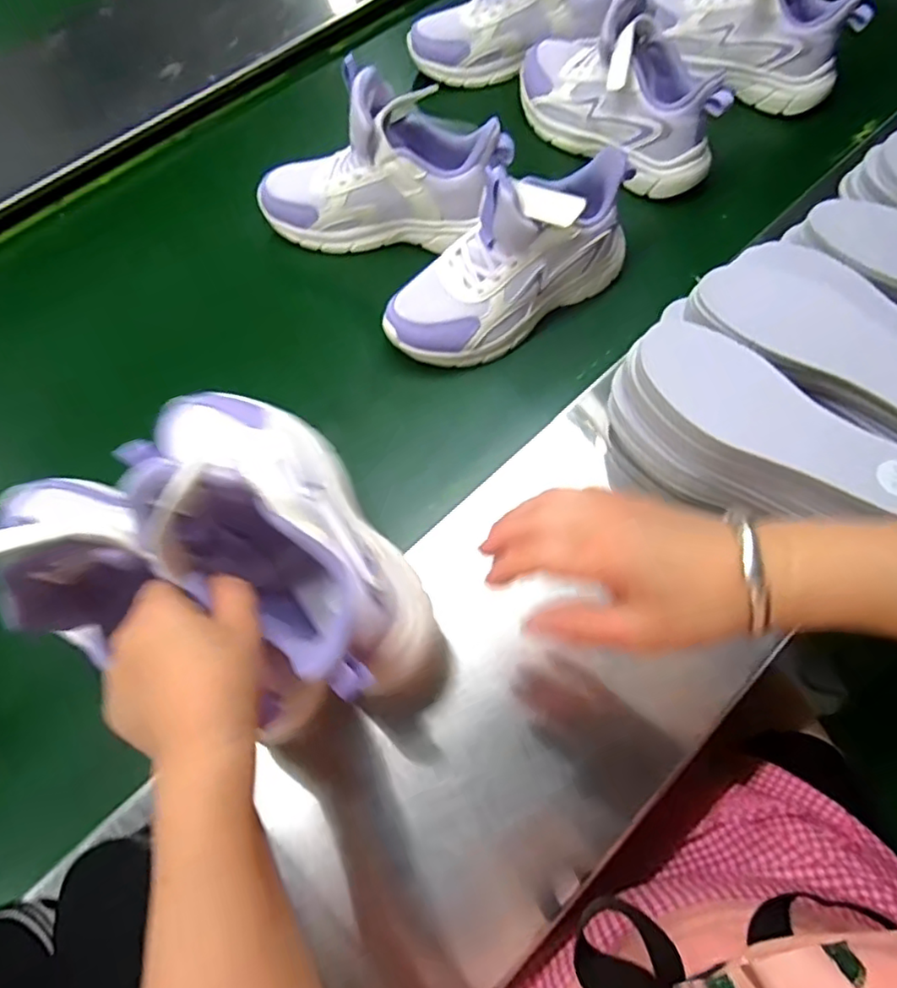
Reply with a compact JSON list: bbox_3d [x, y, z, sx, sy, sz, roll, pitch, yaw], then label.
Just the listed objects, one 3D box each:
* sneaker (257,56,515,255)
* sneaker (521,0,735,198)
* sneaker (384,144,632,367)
[{"bbox_3d":[-0.067,-0.309,0.576,0.224,0.130,0.093,5,70,-1],"label":"sneaker"},{"bbox_3d":[0.169,-0.411,0.624,0.087,0.115,0.233,-37,76,-14],"label":"sneaker"},{"bbox_3d":[0.056,-0.203,0.527,0.225,0.144,0.083,-33,75,-13],"label":"sneaker"}]

